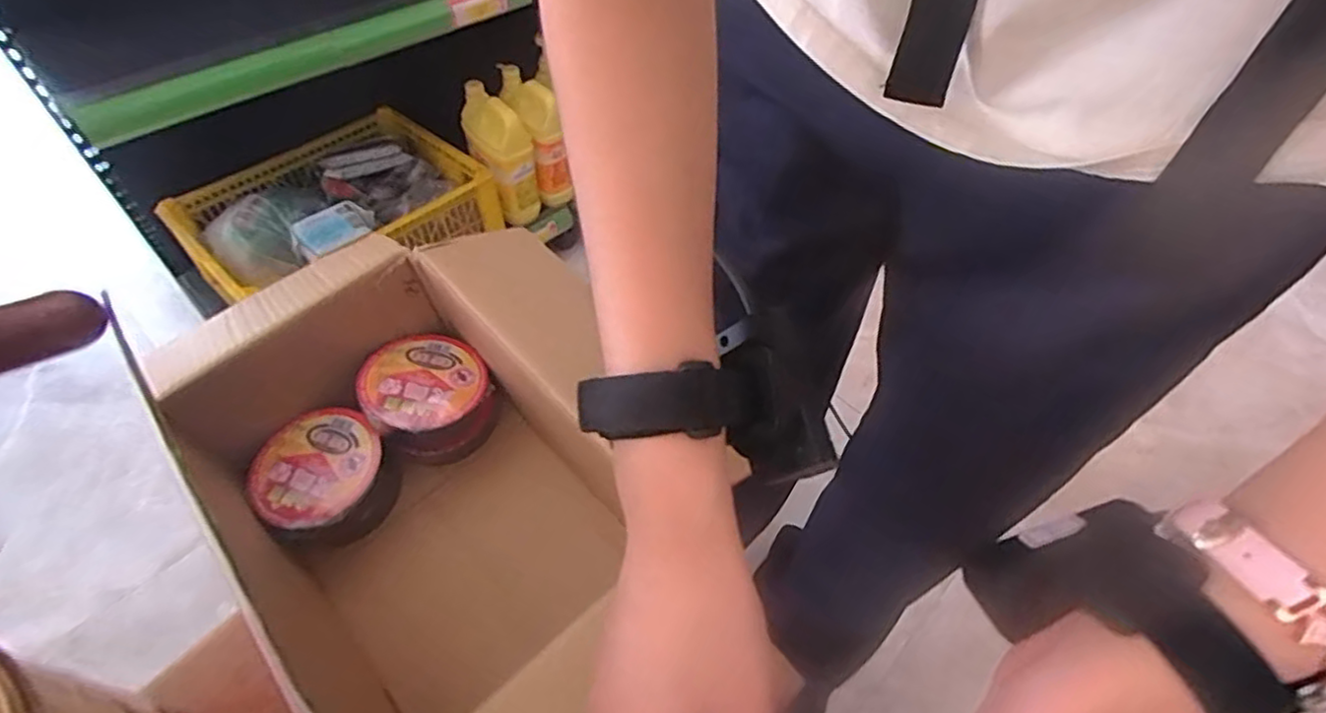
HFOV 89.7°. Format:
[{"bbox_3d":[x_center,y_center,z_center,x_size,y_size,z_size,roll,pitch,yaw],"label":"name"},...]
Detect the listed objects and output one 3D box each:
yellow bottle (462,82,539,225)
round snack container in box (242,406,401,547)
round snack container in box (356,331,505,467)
[{"bbox_3d":[-0.272,-0.347,1.137,0.084,0.240,0.084,-27,17,-19],"label":"yellow bottle"},{"bbox_3d":[-0.259,0.094,0.509,0.092,0.049,0.094,1,52,-2],"label":"round snack container in box"},{"bbox_3d":[-0.189,0.034,0.540,0.095,0.065,0.092,1,52,-2],"label":"round snack container in box"}]

